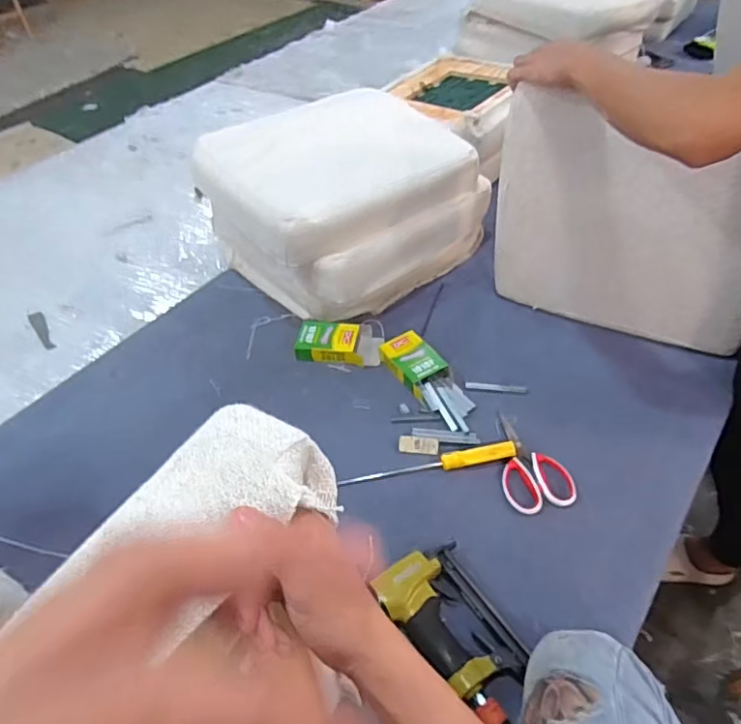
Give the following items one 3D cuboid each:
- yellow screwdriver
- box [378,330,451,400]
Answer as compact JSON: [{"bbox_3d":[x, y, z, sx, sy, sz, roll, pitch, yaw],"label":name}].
[{"bbox_3d":[0.087,0.155,0.872,0.270,0.019,0.028,-9,46,-5],"label":"yellow screwdriver"},{"bbox_3d":[0.081,-0.002,1.017,0.087,0.033,0.117,-31,52,-23],"label":"box"}]

